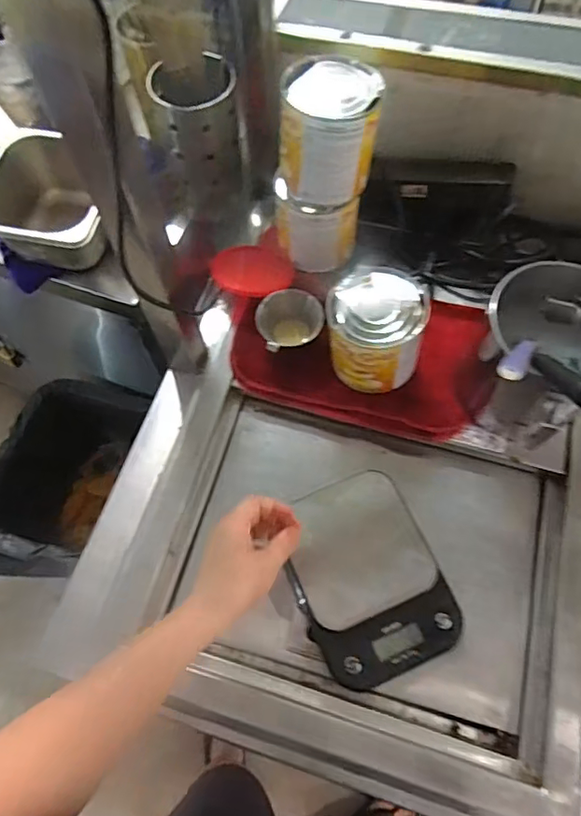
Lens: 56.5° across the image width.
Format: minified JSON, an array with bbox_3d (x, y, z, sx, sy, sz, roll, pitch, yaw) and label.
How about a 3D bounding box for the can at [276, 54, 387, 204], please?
[{"bbox_3d":[0.041,-0.287,0.573,0.104,0.109,0.089,12,66,8],"label":"can"}]

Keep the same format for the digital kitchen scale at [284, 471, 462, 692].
[{"bbox_3d":[0.076,0.168,0.555,0.143,0.023,0.191,-22,66,-8],"label":"digital kitchen scale"}]

